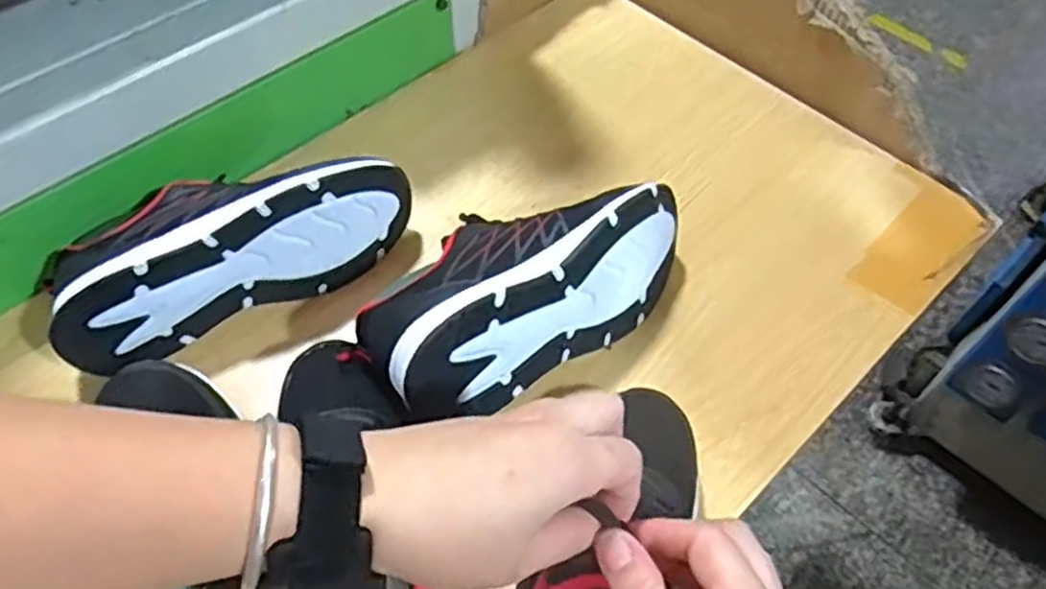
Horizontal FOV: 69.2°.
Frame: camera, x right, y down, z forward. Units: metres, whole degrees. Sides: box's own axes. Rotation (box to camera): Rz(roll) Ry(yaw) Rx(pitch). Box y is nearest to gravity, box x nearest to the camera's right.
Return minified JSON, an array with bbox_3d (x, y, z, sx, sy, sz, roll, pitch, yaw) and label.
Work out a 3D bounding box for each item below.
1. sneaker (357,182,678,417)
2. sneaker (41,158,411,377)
[{"bbox_3d":[0.005,-0.007,0.515,0.243,0.110,0.106,-36,63,-24],"label":"sneaker"},{"bbox_3d":[-0.210,-0.047,0.546,0.256,0.090,0.108,-25,60,-18],"label":"sneaker"}]

